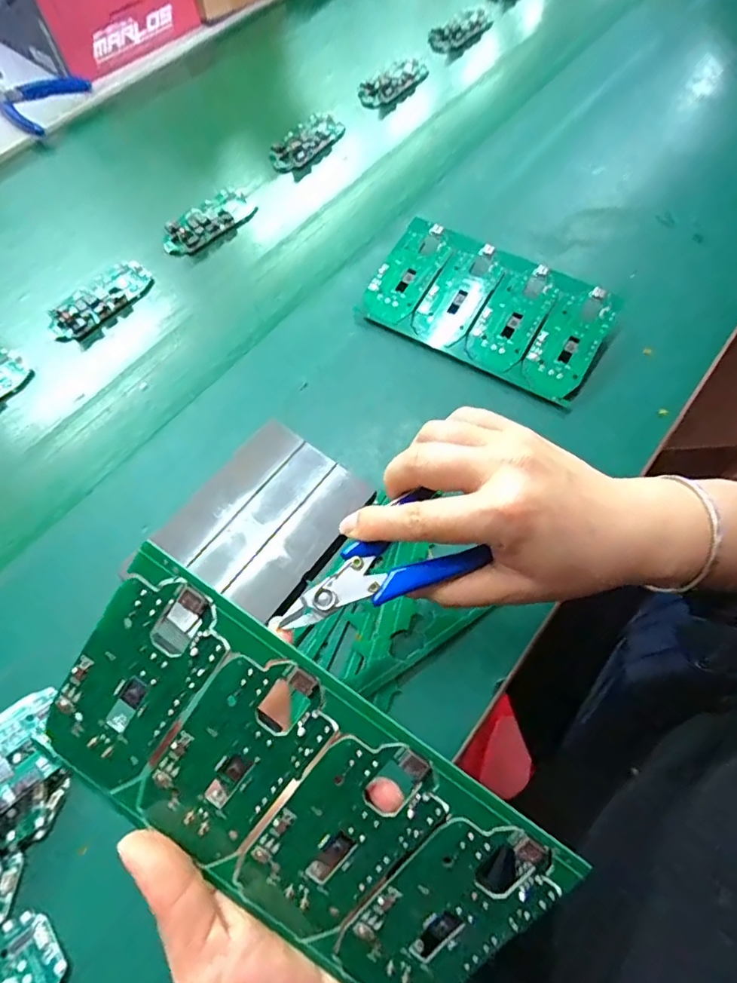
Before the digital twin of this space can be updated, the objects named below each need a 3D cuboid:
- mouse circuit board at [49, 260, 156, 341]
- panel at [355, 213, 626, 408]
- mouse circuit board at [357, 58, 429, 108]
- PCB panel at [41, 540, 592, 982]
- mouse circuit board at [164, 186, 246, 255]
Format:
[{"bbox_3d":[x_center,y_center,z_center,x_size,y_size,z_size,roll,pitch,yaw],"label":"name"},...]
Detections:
[{"bbox_3d":[-0.240,-0.172,0.480,0.047,0.012,0.098,34,70,17],"label":"mouse circuit board"},{"bbox_3d":[0.098,-0.155,0.446,0.190,0.008,0.108,28,76,12],"label":"panel"},{"bbox_3d":[0.031,-0.475,0.617,0.047,0.017,0.096,34,70,17],"label":"mouse circuit board"},{"bbox_3d":[-0.030,0.114,0.202,0.187,0.004,0.103,35,106,3],"label":"PCB panel"},{"bbox_3d":[-0.156,-0.263,0.521,0.047,0.012,0.099,41,72,19],"label":"mouse circuit board"}]

